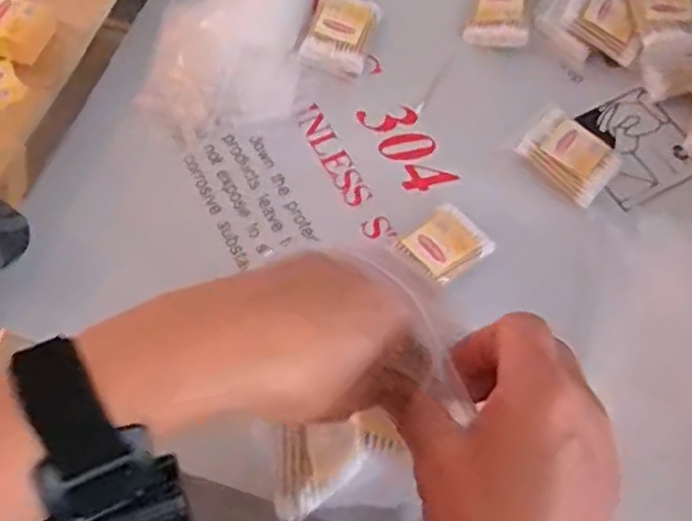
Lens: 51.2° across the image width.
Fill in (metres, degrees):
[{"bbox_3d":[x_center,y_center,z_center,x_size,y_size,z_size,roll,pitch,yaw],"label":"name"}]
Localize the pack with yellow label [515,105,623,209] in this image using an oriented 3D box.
[{"bbox_3d":[0.181,-0.084,0.586,0.072,0.030,0.049,40,69,18],"label":"pack with yellow label"}]

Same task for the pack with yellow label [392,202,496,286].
[{"bbox_3d":[0.075,-0.011,0.550,0.059,0.023,0.051,-33,68,-16],"label":"pack with yellow label"}]

